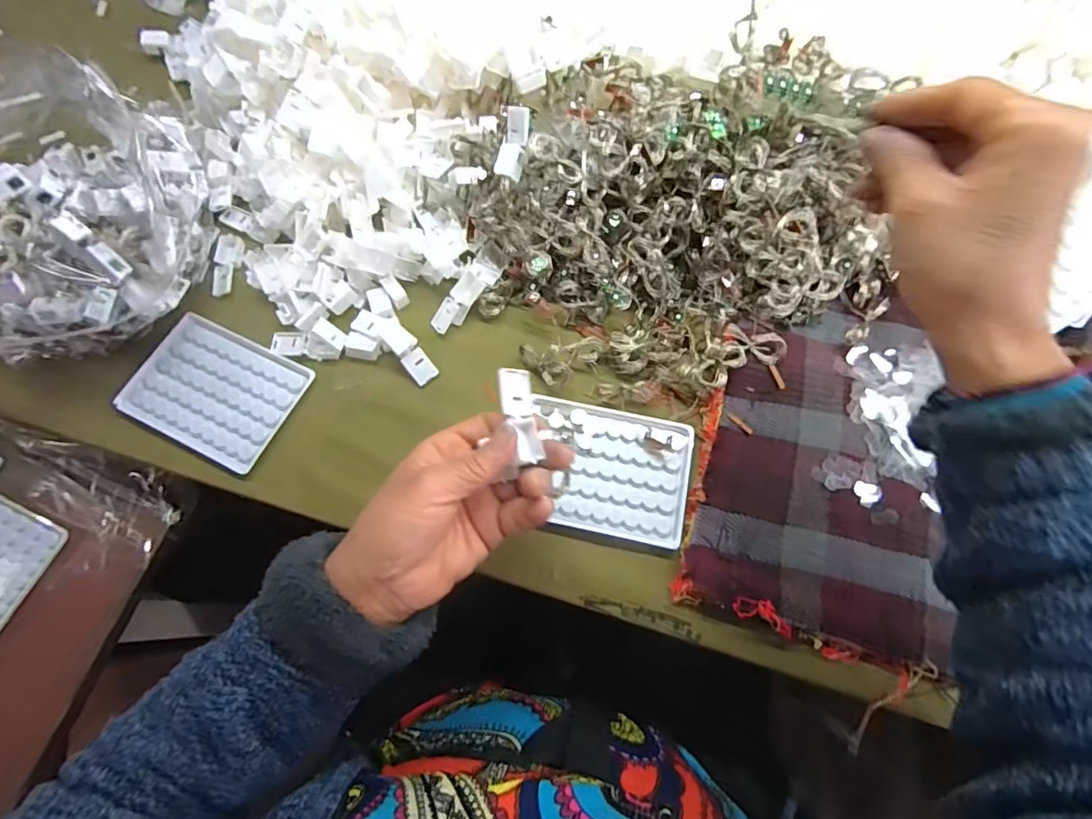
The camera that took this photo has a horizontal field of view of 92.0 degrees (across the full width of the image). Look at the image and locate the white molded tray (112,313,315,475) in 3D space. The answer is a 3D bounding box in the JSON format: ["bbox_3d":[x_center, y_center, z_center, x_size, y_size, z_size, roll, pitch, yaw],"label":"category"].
[{"bbox_3d":[-0.262,-0.016,0.419,0.125,0.009,0.093,24,72,8],"label":"white molded tray"}]

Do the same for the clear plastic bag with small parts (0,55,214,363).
[{"bbox_3d":[-0.354,-0.121,0.387,0.184,0.133,0.172,-22,72,-7],"label":"clear plastic bag with small parts"}]

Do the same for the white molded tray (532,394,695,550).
[{"bbox_3d":[0.045,0.045,0.391,0.120,0.008,0.092,12,71,4],"label":"white molded tray"}]

